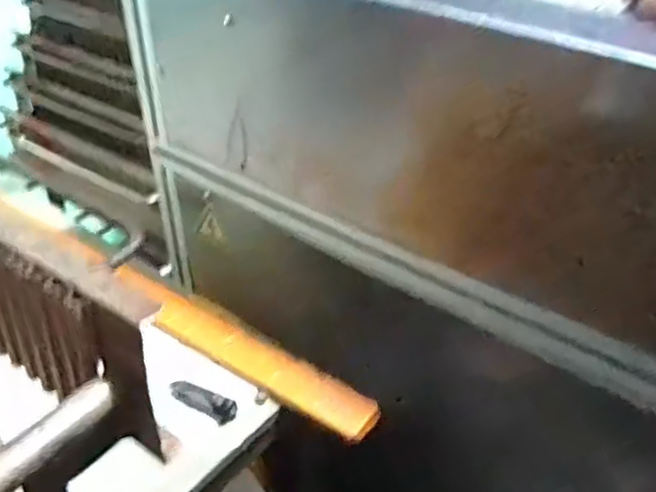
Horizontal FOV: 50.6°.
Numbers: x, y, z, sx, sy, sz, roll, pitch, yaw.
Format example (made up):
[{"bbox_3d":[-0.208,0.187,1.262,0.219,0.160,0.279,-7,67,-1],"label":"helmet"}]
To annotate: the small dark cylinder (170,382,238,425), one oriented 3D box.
[{"bbox_3d":[-0.089,0.107,0.486,0.052,0.011,0.017,18,40,23],"label":"small dark cylinder"}]

